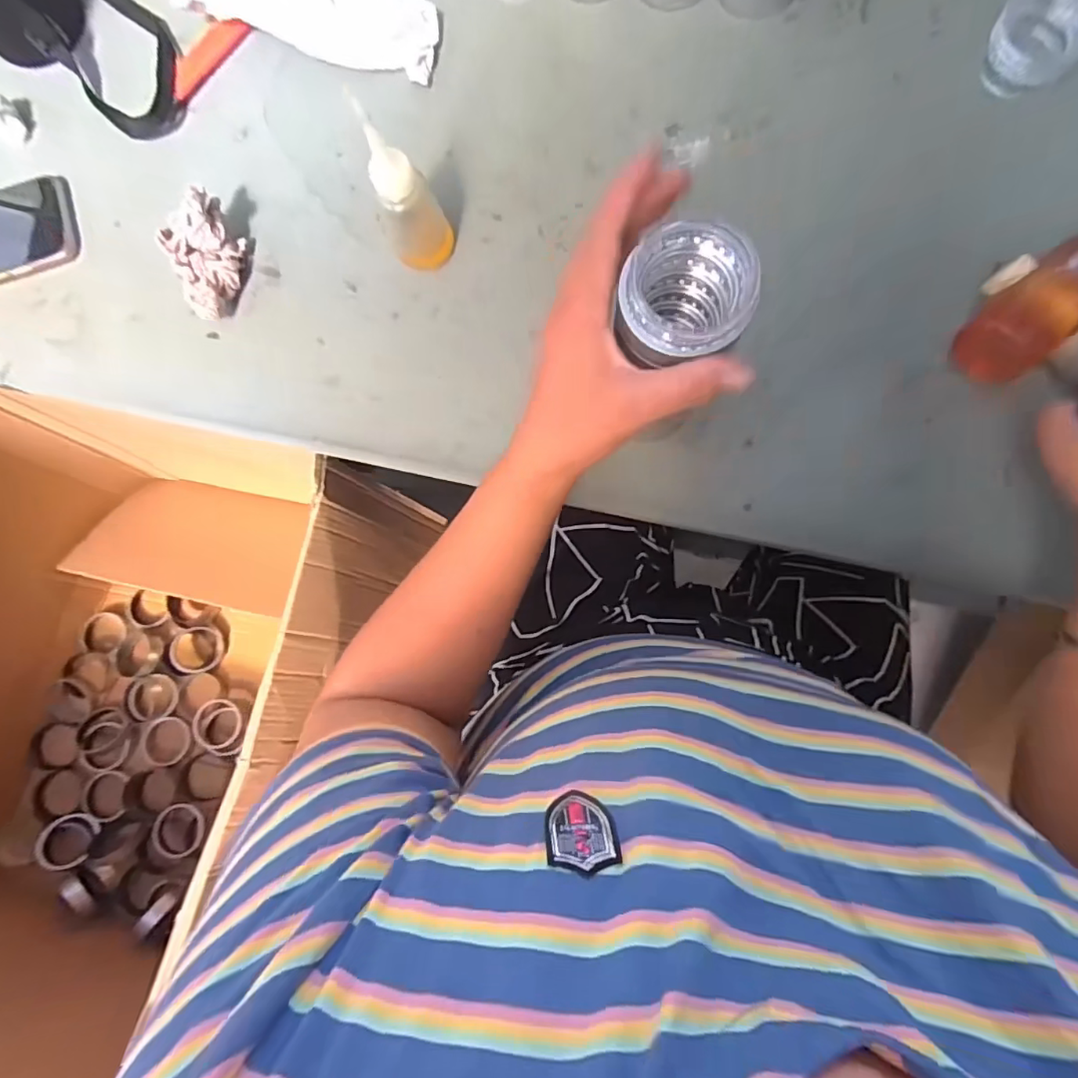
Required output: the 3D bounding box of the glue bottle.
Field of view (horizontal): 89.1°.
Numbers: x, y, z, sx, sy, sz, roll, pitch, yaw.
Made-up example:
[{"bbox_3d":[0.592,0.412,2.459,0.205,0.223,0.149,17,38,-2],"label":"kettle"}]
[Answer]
[{"bbox_3d":[-0.096,-0.247,0.397,0.037,0.132,0.042,24,89,7],"label":"glue bottle"}]

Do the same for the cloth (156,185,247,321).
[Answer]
[{"bbox_3d":[-0.278,-0.232,0.457,0.062,0.054,0.084,-23,84,4],"label":"cloth"}]

